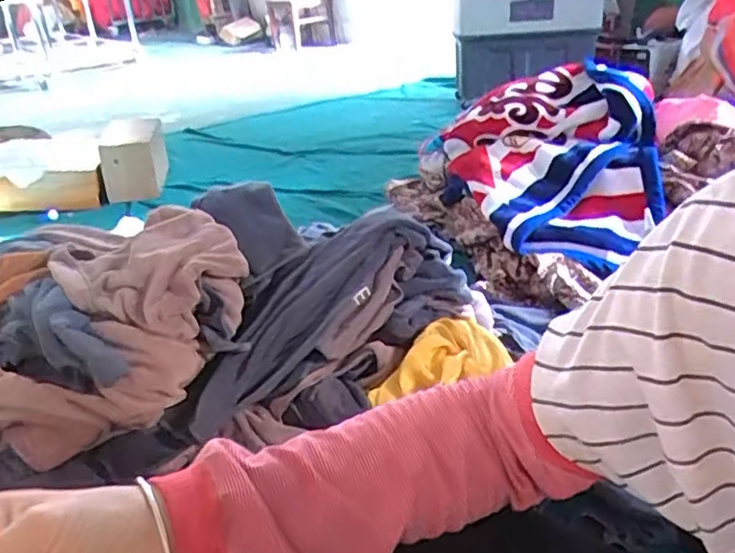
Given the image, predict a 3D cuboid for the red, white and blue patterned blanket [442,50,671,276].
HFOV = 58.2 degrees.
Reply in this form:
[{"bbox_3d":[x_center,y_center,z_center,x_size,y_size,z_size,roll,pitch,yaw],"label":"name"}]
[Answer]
[{"bbox_3d":[0.436,-0.284,1.597,0.496,0.298,0.559,0,26,9],"label":"red, white and blue patterned blanket"}]

